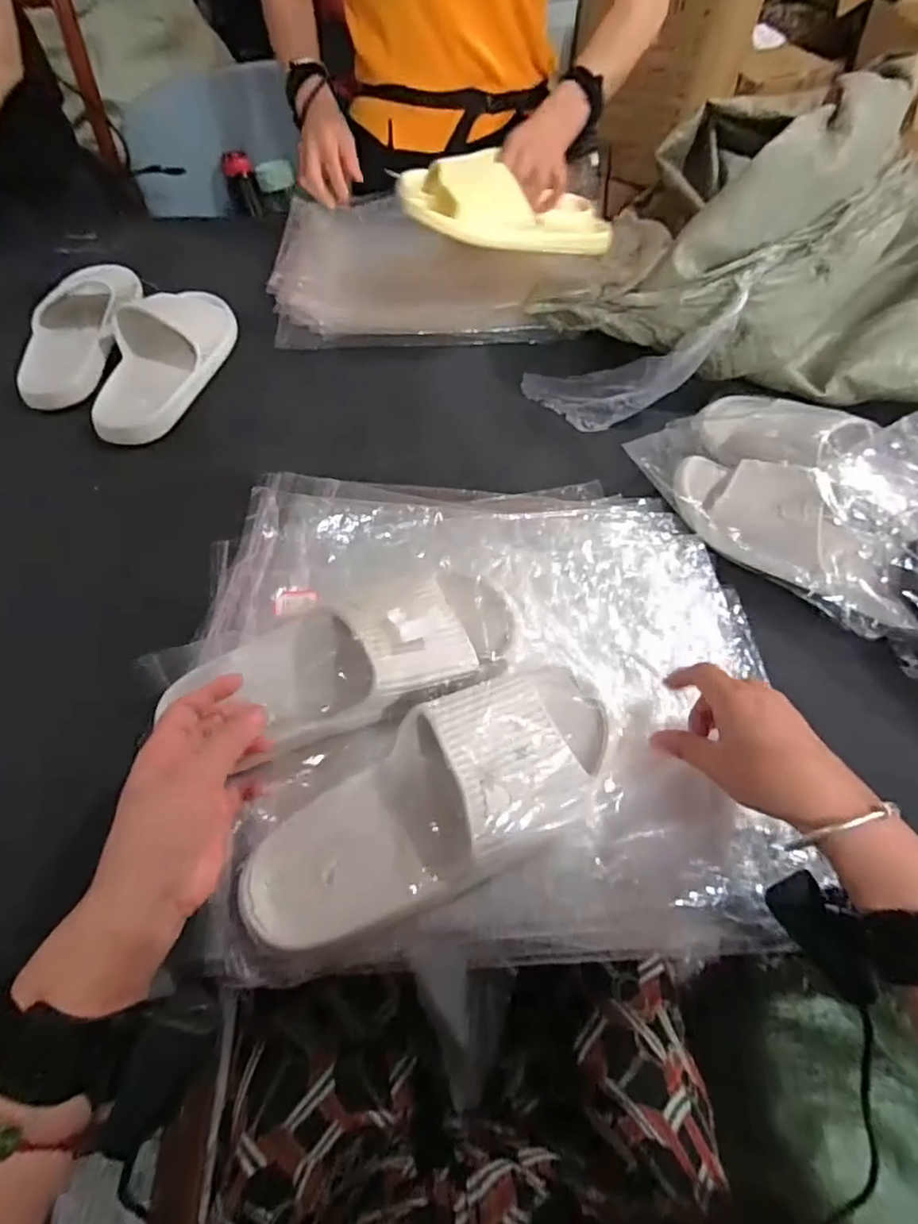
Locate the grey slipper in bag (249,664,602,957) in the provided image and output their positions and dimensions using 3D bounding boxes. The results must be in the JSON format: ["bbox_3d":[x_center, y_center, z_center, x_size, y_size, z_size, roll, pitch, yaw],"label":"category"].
[{"bbox_3d":[-0.015,0.124,0.403,0.264,0.063,0.101,-24,61,-15],"label":"grey slipper in bag"}]

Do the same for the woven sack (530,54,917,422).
[{"bbox_3d":[0.468,-0.373,0.675,0.720,0.237,0.300,10,58,5],"label":"woven sack"}]

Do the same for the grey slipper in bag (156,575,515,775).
[{"bbox_3d":[-0.082,0.032,0.448,0.250,0.069,0.109,-17,59,-1],"label":"grey slipper in bag"}]

